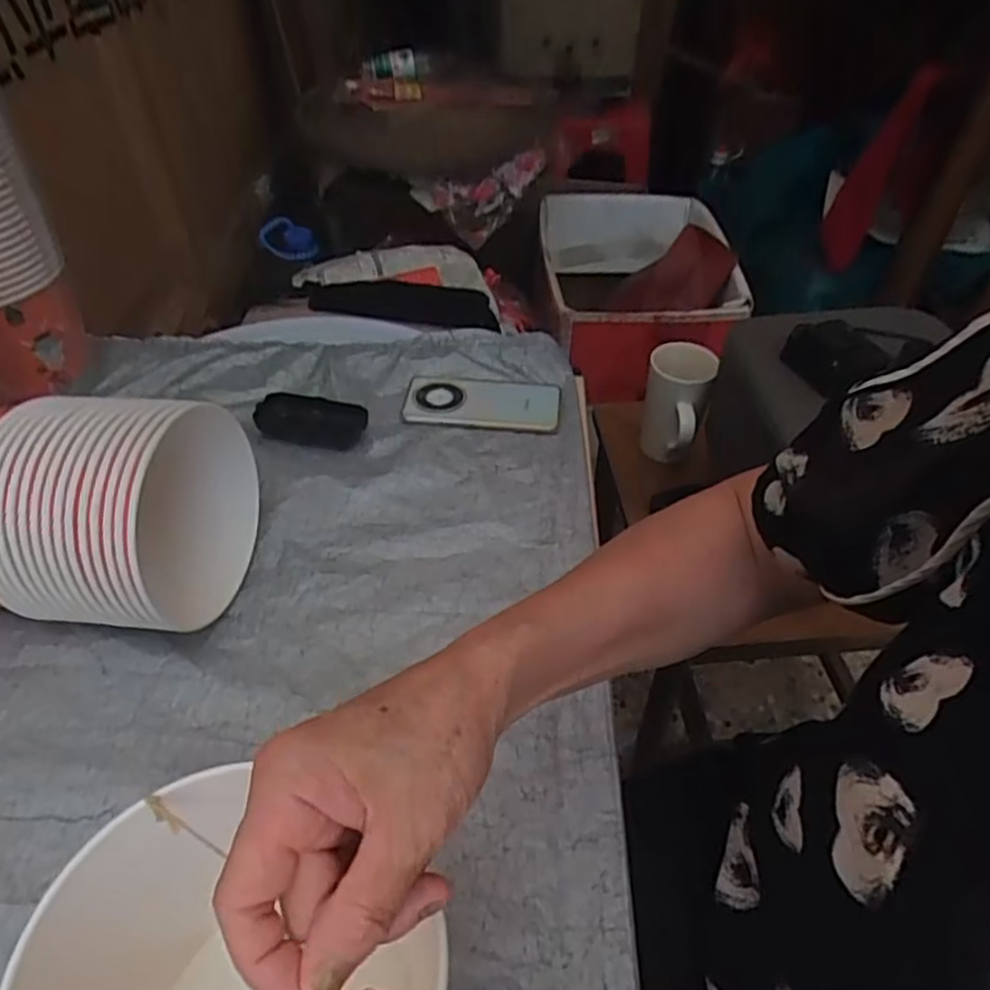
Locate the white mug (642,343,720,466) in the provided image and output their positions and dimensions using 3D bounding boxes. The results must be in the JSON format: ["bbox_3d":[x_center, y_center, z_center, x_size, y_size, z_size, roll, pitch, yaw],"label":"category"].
[{"bbox_3d":[0.244,-0.130,0.955,0.085,0.120,0.115,13,45,13],"label":"white mug"}]

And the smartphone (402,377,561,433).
[{"bbox_3d":[-0.012,-0.102,0.768,0.165,0.012,0.083,2,44,-1],"label":"smartphone"}]

